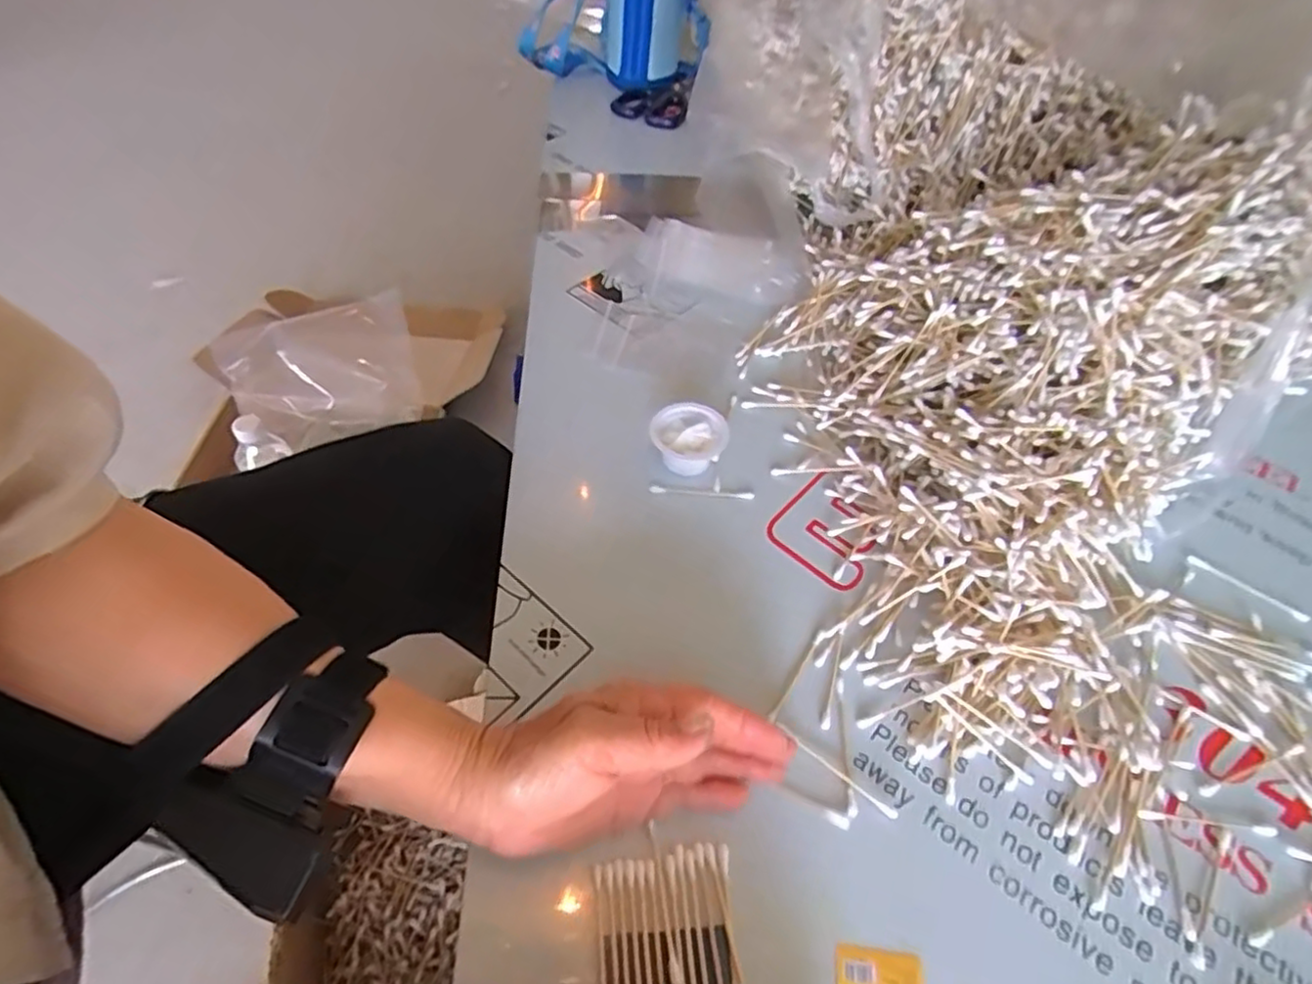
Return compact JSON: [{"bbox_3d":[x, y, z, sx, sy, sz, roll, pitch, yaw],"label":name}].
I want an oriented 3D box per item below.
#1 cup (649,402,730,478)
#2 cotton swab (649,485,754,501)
[{"bbox_3d":[0.024,-0.038,0.481,0.053,0.029,0.047,14,53,7],"label":"cup"},{"bbox_3d":[0.032,0.001,0.467,0.073,0.005,0.005,4,52,-1],"label":"cotton swab"}]

